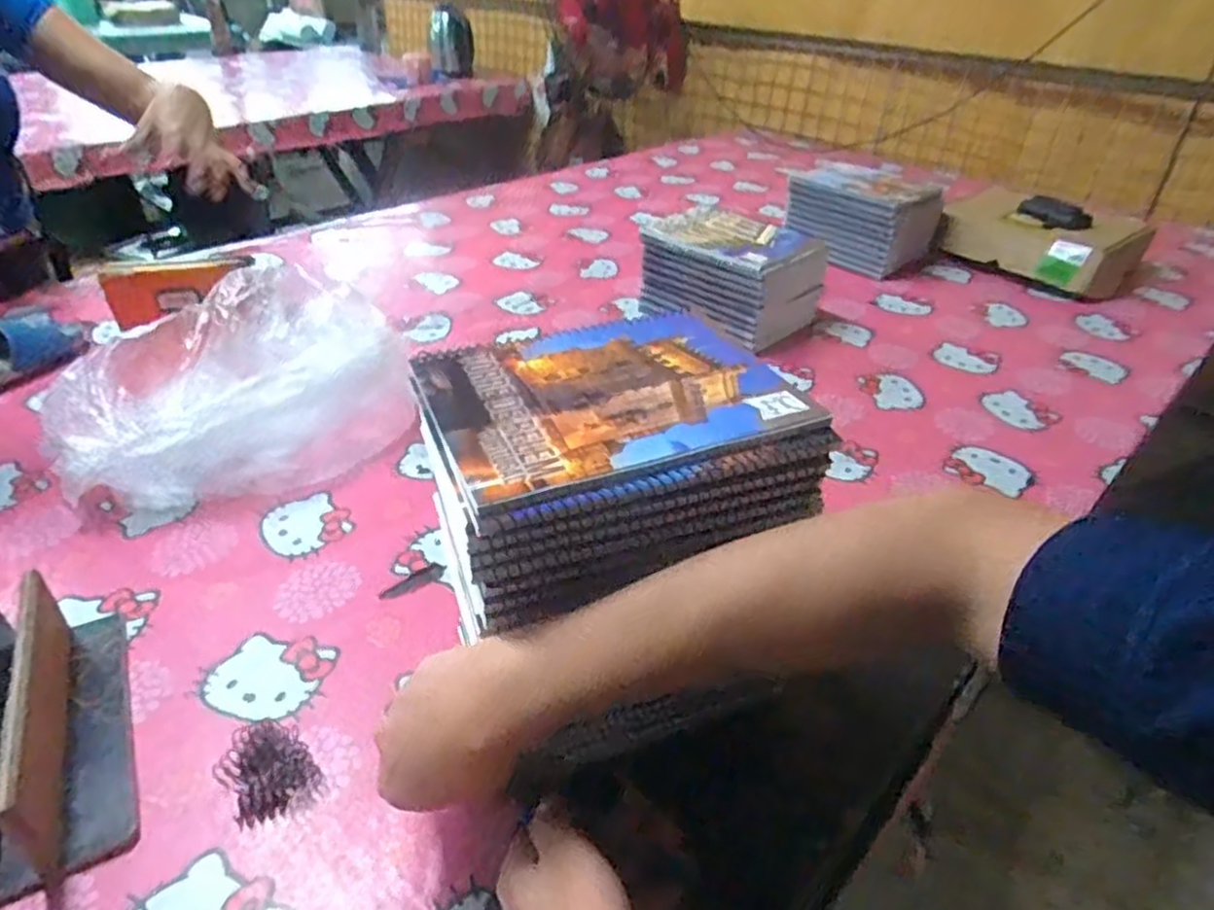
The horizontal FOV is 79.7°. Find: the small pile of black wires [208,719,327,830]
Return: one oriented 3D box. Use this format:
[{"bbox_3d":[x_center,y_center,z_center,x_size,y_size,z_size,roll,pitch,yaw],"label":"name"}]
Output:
[{"bbox_3d":[-0.210,0.197,0.451,0.049,0.014,0.068,-29,45,-34],"label":"small pile of black wires"}]

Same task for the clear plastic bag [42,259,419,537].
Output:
[{"bbox_3d":[-0.375,-0.078,0.735,0.299,0.122,0.229,-18,40,-23],"label":"clear plastic bag"}]

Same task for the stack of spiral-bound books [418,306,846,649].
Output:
[{"bbox_3d":[-0.002,-0.005,0.417,0.201,0.087,0.149,-12,38,-18],"label":"stack of spiral-bound books"}]

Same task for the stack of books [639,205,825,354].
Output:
[{"bbox_3d":[0.167,-0.239,0.975,0.207,0.125,0.190,26,42,30],"label":"stack of books"}]

